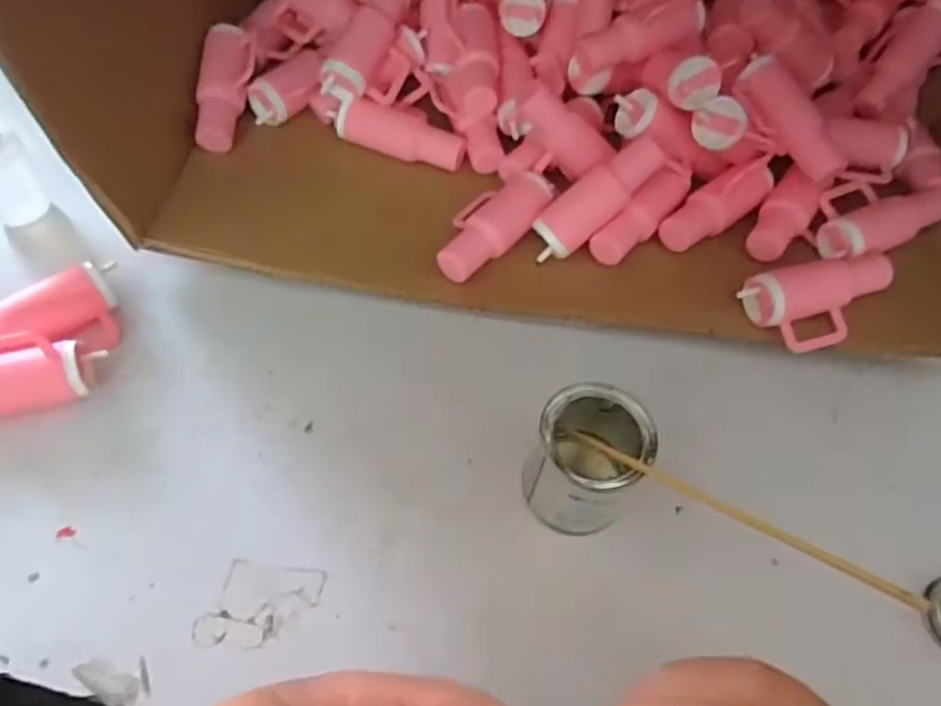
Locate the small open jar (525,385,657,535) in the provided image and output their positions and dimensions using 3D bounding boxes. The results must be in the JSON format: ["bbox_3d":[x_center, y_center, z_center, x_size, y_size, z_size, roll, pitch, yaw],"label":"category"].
[{"bbox_3d":[0.055,0.051,0.330,0.049,0.058,0.055,21,60,8],"label":"small open jar"}]

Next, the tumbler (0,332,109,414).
[{"bbox_3d":[-0.234,0.014,0.340,0.082,0.035,0.028,-9,60,-10],"label":"tumbler"}]

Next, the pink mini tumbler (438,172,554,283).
[{"bbox_3d":[0.013,-0.076,0.413,0.034,0.021,0.086,39,64,18],"label":"pink mini tumbler"}]

